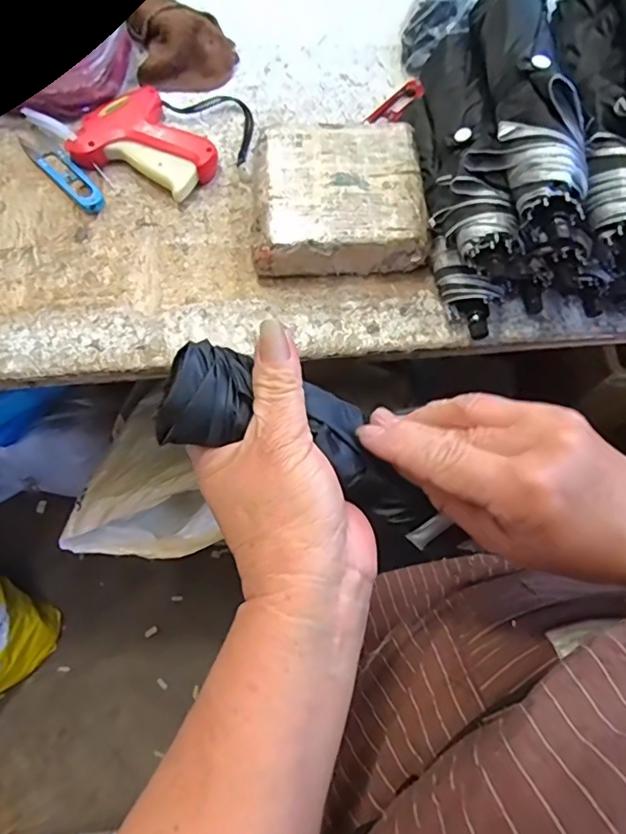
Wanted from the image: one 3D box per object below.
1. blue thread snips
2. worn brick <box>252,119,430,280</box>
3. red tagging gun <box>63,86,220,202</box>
[{"bbox_3d":[-0.226,-0.223,0.487,0.028,0.007,0.109,-39,75,-14],"label":"blue thread snips"},{"bbox_3d":[0.021,-0.180,0.453,0.134,0.051,0.120,-5,70,-3],"label":"worn brick"},{"bbox_3d":[-0.144,-0.251,0.490,0.123,0.026,0.092,23,71,7],"label":"red tagging gun"}]

